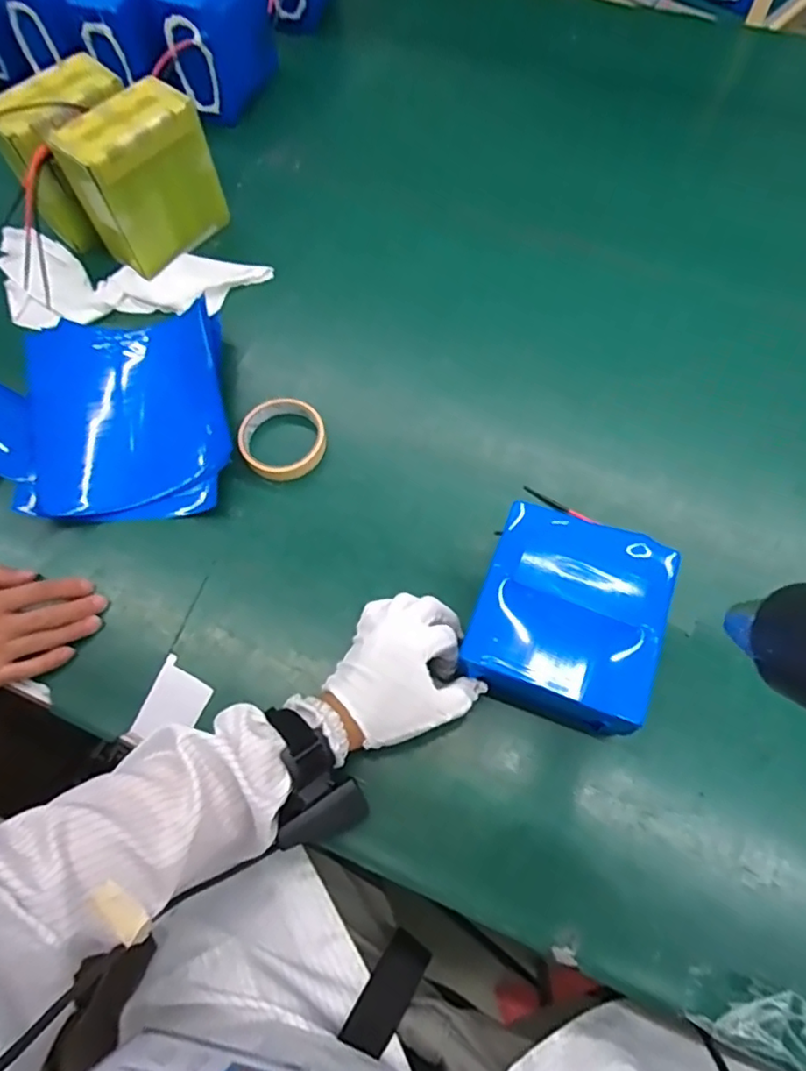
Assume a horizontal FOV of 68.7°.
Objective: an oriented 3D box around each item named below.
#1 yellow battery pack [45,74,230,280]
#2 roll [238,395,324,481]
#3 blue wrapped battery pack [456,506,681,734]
[{"bbox_3d":[-0.292,-0.405,0.681,0.148,0.146,0.082,-40,71,-15],"label":"yellow battery pack"},{"bbox_3d":[-0.124,-0.102,0.608,0.086,0.024,0.092,-1,66,1],"label":"roll"},{"bbox_3d":[0.131,0.064,0.471,0.136,0.060,0.148,20,68,10],"label":"blue wrapped battery pack"}]

